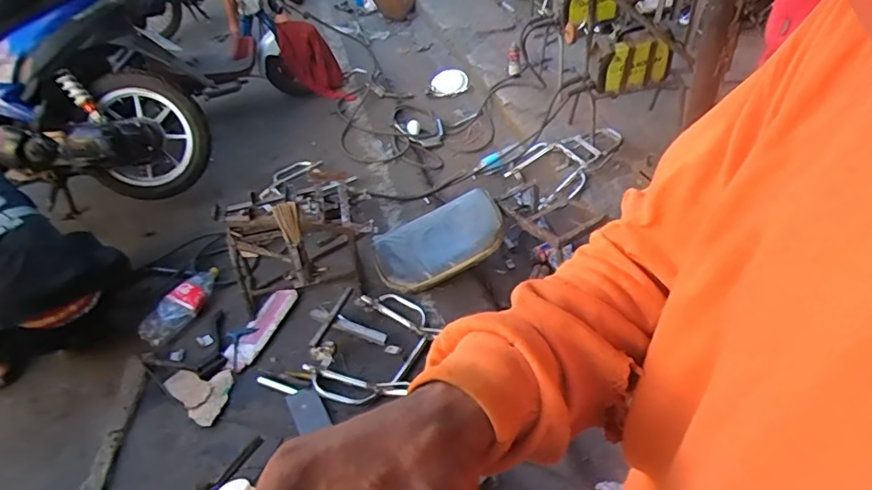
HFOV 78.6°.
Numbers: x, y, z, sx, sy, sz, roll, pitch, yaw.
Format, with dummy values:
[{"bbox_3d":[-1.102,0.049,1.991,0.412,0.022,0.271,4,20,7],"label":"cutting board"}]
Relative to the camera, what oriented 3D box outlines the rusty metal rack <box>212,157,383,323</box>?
[{"bbox_3d":[-0.461,-0.024,1.764,0.465,0.392,0.396,-20,42,-17],"label":"rusty metal rack"}]

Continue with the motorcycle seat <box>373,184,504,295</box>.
[{"bbox_3d":[0.014,0.001,1.929,0.483,0.090,0.292,-23,55,8],"label":"motorcycle seat"}]

